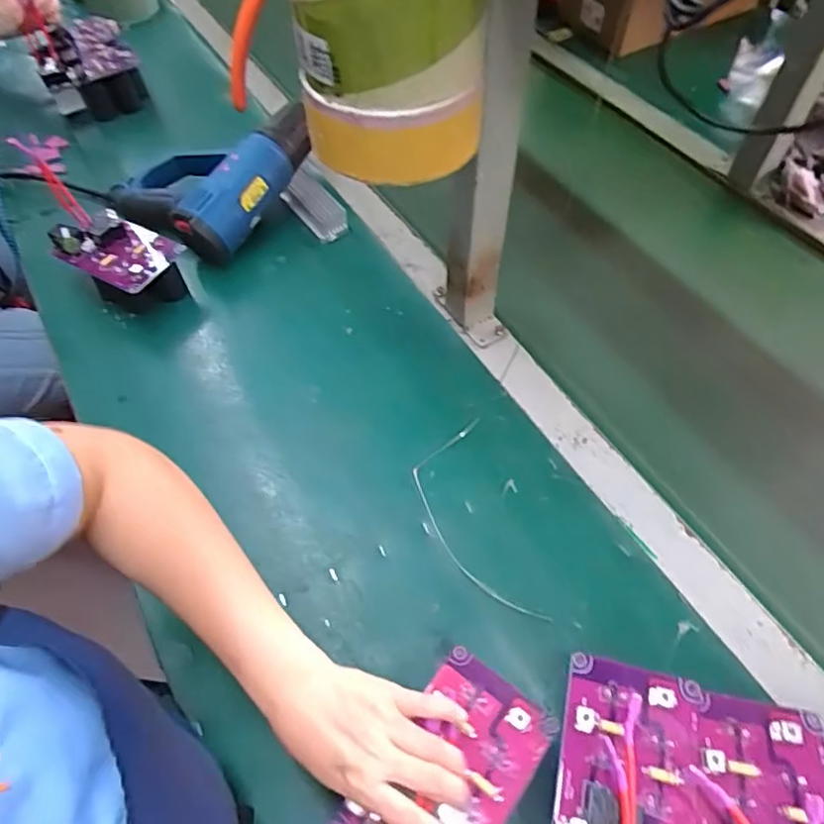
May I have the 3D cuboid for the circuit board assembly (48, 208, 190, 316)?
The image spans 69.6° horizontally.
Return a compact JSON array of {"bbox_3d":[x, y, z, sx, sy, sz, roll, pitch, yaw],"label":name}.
[{"bbox_3d":[-0.327,-0.169,0.675,0.118,0.077,0.079,24,60,16],"label":"circuit board assembly"}]

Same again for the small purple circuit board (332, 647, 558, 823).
[{"bbox_3d":[0.024,0.229,0.370,0.085,0.023,0.138,32,63,21],"label":"small purple circuit board"}]

